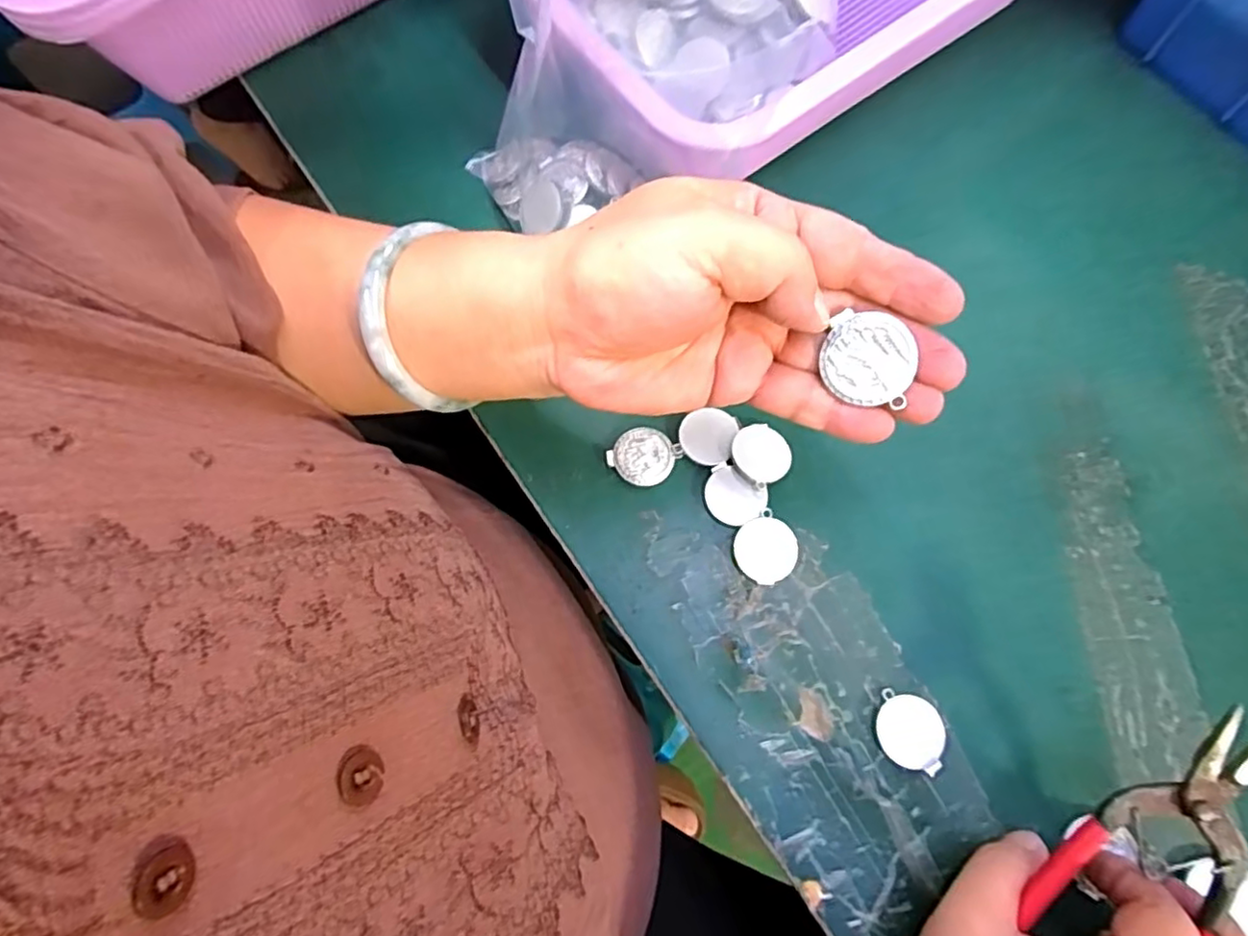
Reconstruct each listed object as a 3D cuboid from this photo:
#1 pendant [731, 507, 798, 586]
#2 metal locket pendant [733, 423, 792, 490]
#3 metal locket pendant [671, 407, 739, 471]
[{"bbox_3d":[0.066,0.038,0.305,0.028,0.007,0.030,-25,74,-6],"label":"pendant"},{"bbox_3d":[0.067,-0.007,0.316,0.027,0.004,0.029,0,73,1],"label":"metal locket pendant"},{"bbox_3d":[0.041,-0.015,0.320,0.027,0.004,0.029,19,74,7],"label":"metal locket pendant"}]

